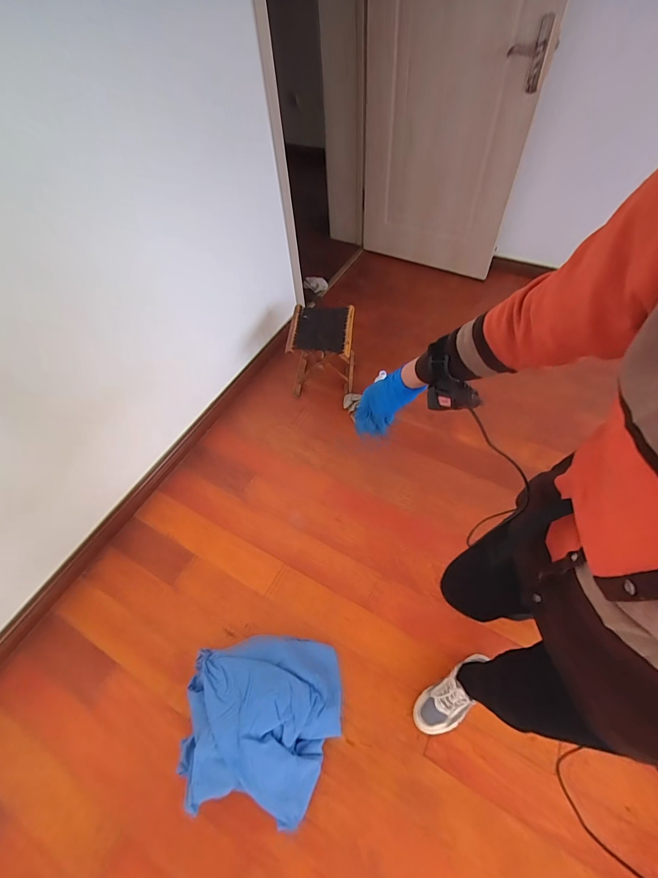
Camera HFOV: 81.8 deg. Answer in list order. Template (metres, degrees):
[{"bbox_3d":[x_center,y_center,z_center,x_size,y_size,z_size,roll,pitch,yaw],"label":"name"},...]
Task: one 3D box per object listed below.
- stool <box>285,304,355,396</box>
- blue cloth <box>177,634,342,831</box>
[{"bbox_3d":[-0.025,-0.400,1.732,0.283,0.305,0.313,-1,55,2],"label":"stool"},{"bbox_3d":[-0.182,0.752,1.031,0.411,0.183,0.389,0,55,3],"label":"blue cloth"}]

